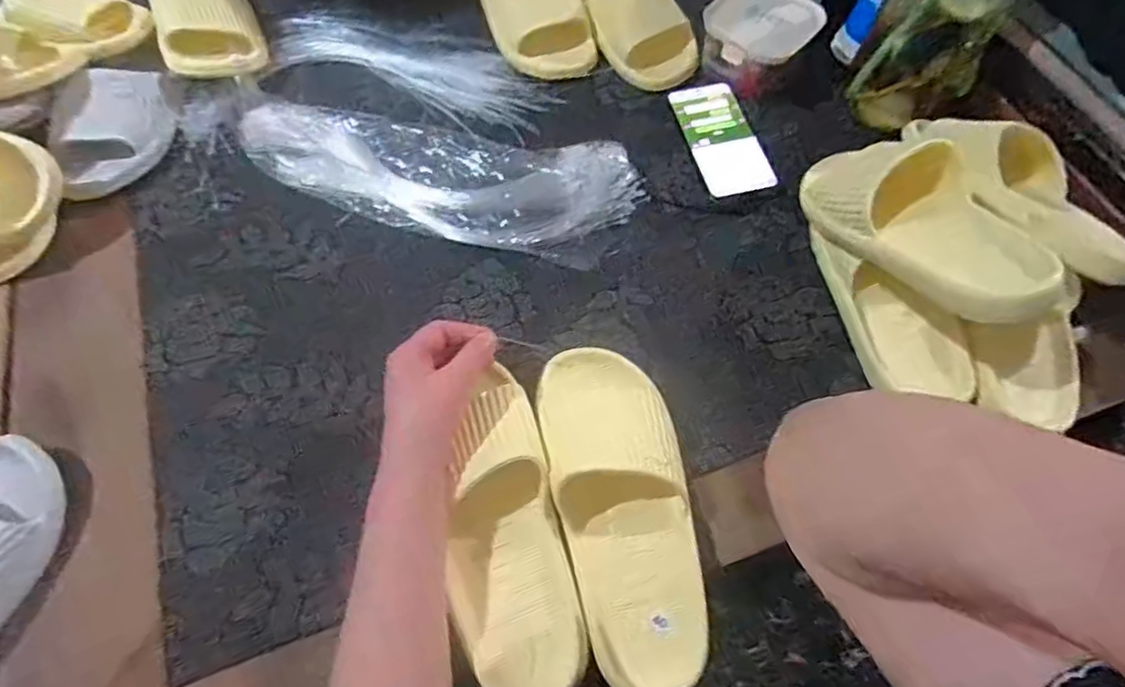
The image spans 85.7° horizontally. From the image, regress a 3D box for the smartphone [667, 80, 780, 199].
[{"bbox_3d":[0.171,-0.223,0.653,0.072,0.012,0.159,-10,64,-4],"label":"smartphone"}]

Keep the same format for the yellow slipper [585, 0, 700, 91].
[{"bbox_3d":[0.078,-0.418,0.730,0.101,0.067,0.259,-18,64,-8],"label":"yellow slipper"}]

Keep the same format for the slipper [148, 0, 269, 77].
[{"bbox_3d":[-0.425,-0.411,0.709,0.096,0.082,0.250,-22,65,-9],"label":"slipper"}]

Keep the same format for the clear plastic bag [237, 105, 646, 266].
[{"bbox_3d":[-0.135,-0.174,0.627,0.417,0.026,0.123,11,64,7],"label":"clear plastic bag"}]

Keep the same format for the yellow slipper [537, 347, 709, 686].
[{"bbox_3d":[0.046,0.114,0.456,0.100,0.064,0.258,-10,64,-4],"label":"yellow slipper"}]

